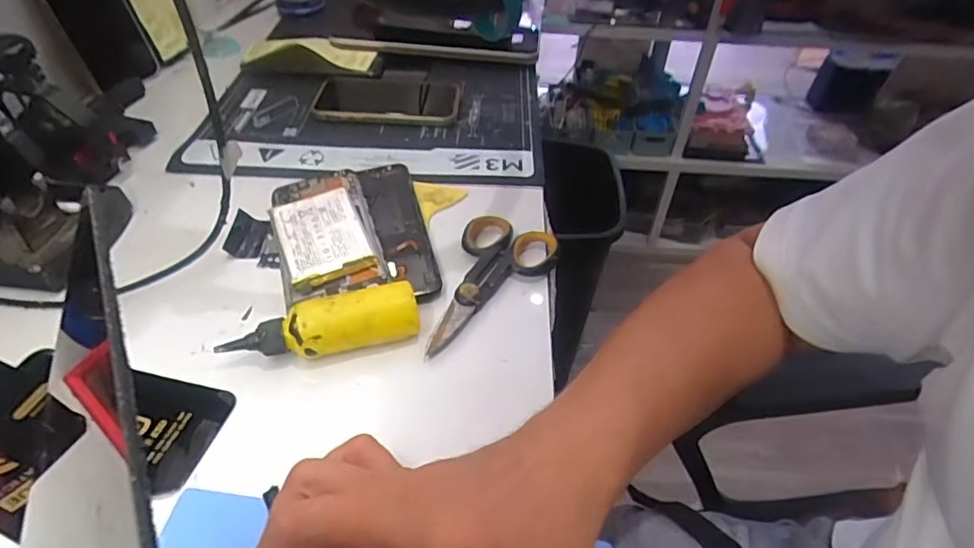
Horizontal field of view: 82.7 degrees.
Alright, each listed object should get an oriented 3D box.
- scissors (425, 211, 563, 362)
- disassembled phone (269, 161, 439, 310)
[{"bbox_3d":[0.002,0.006,0.397,0.073,0.018,0.138,15,46,14],"label":"scissors"},{"bbox_3d":[-0.107,-0.037,0.436,0.114,0.017,0.167,-10,45,-11],"label":"disassembled phone"}]

